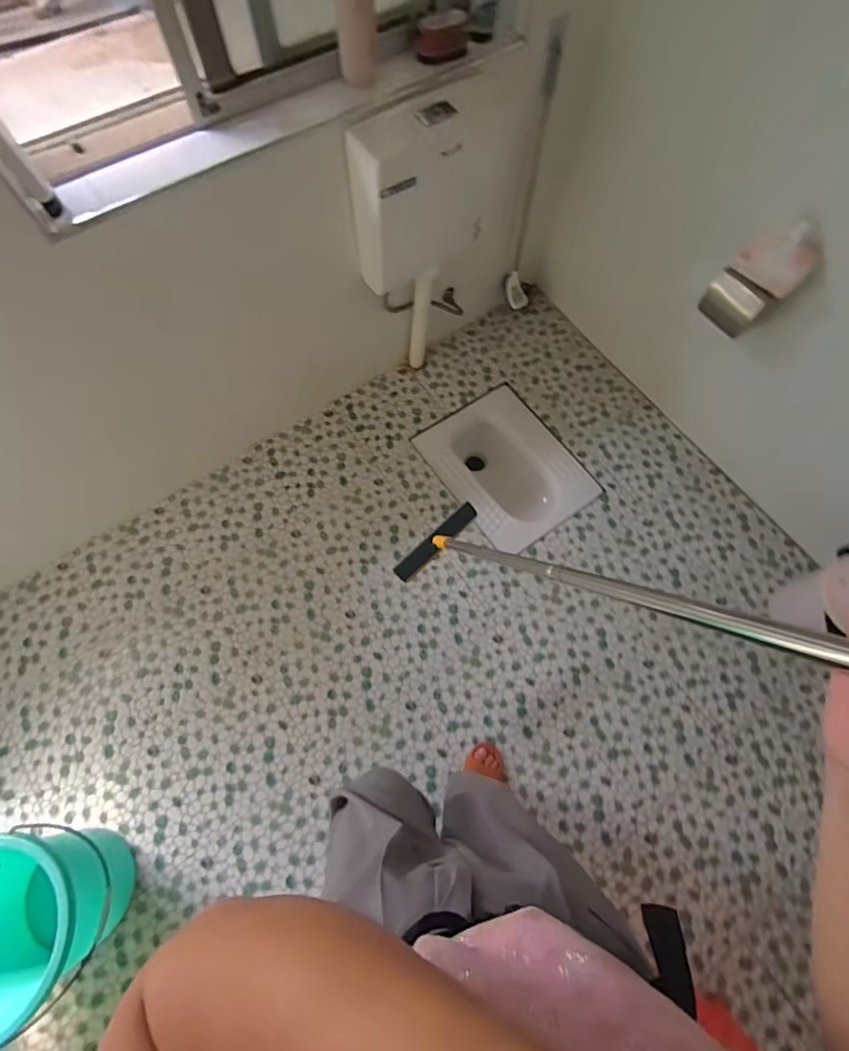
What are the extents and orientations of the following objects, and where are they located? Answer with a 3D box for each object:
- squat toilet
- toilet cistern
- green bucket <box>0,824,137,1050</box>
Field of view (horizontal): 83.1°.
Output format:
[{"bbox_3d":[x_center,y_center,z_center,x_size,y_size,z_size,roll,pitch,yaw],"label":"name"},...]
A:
[{"bbox_3d":[0.281,-0.178,1.667,0.367,0.205,0.519,-35,74,-13],"label":"squat toilet"},{"bbox_3d":[0.019,-0.768,1.127,0.375,0.349,0.126,-31,74,-12],"label":"toilet cistern"},{"bbox_3d":[-0.791,0.791,0.996,0.308,0.318,0.311,1,70,-2],"label":"green bucket"}]

